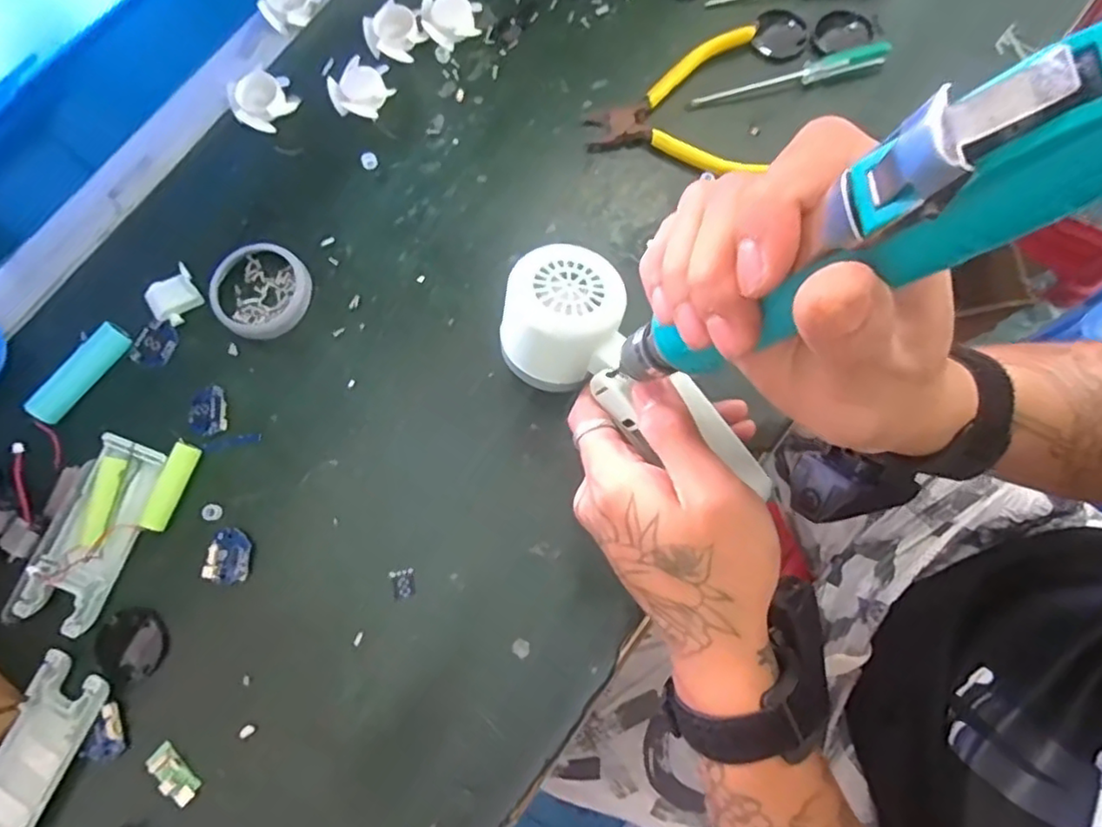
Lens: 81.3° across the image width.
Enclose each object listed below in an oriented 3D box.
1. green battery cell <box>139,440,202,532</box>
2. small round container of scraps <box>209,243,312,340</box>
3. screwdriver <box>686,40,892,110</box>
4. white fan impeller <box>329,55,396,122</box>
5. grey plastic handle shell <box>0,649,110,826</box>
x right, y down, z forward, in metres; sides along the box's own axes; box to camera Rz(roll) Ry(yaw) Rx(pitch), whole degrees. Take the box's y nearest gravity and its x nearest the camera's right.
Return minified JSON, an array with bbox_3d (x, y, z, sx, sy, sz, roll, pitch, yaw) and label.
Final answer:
[{"bbox_3d":[-0.214,0.041,0.362,0.013,0.010,0.050,15,79,4],"label":"green battery cell"},{"bbox_3d":[-0.176,-0.075,0.390,0.058,0.007,0.057,0,78,1],"label":"small round container of scraps"},{"bbox_3d":[0.149,-0.213,0.404,0.125,0.016,0.016,-11,78,-1],"label":"screwdriver"},{"bbox_3d":[-0.122,-0.209,0.415,0.037,0.011,0.037,0,78,1],"label":"white fan impeller"},{"bbox_3d":[-0.271,0.180,0.331,0.043,0.013,0.102,23,79,6],"label":"grey plastic handle shell"}]

